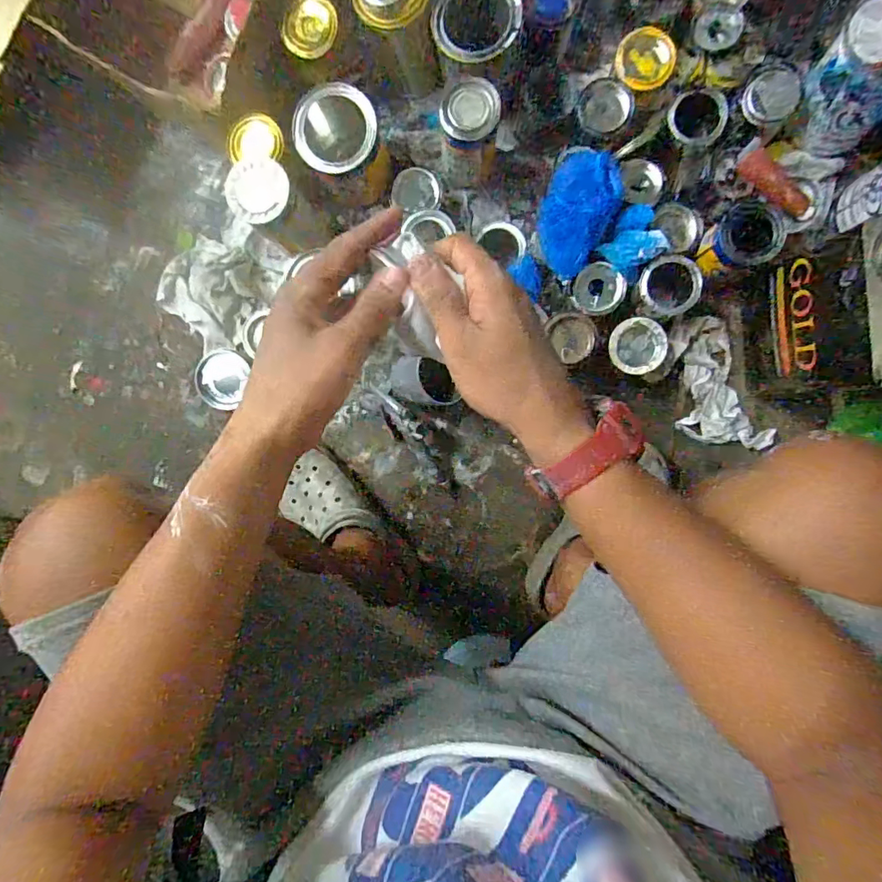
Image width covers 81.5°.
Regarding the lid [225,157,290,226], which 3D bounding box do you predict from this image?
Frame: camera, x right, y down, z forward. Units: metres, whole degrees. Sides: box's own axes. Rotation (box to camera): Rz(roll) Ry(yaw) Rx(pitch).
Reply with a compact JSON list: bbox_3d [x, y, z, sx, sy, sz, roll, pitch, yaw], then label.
[{"bbox_3d":[-0.209,-0.286,0.582,0.071,0.017,0.067,0,94,5],"label":"lid"}]

